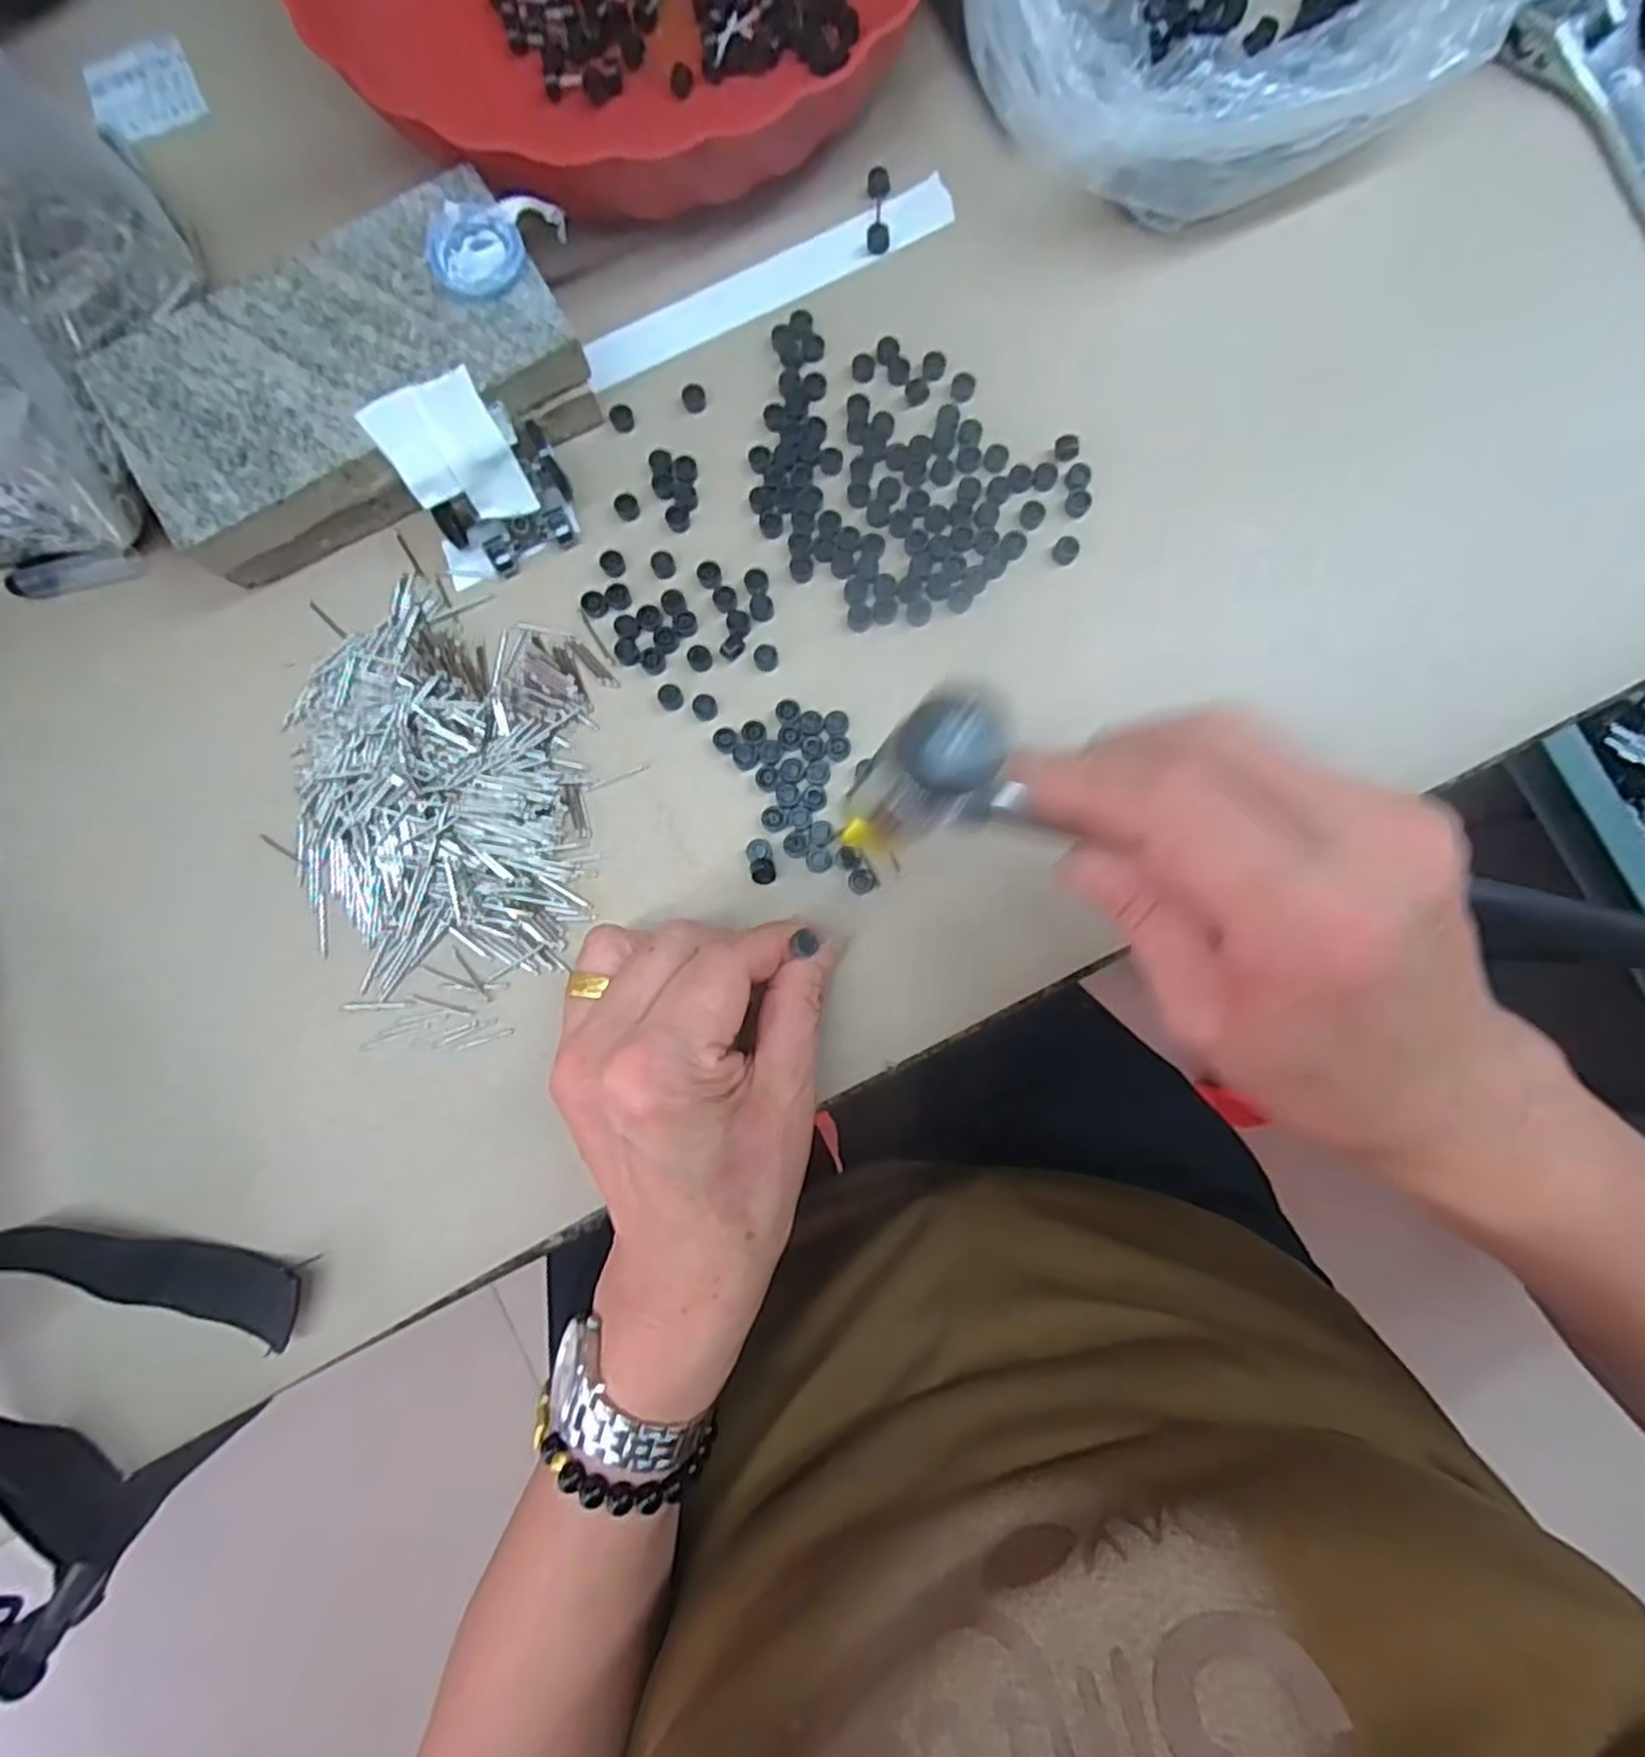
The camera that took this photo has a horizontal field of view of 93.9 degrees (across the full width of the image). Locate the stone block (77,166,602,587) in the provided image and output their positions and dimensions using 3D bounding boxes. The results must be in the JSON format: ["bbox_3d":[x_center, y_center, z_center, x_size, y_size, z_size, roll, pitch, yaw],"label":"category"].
[{"bbox_3d":[-0.164,-0.173,0.274,0.146,0.036,0.083,-28,86,-2],"label":"stone block"}]

